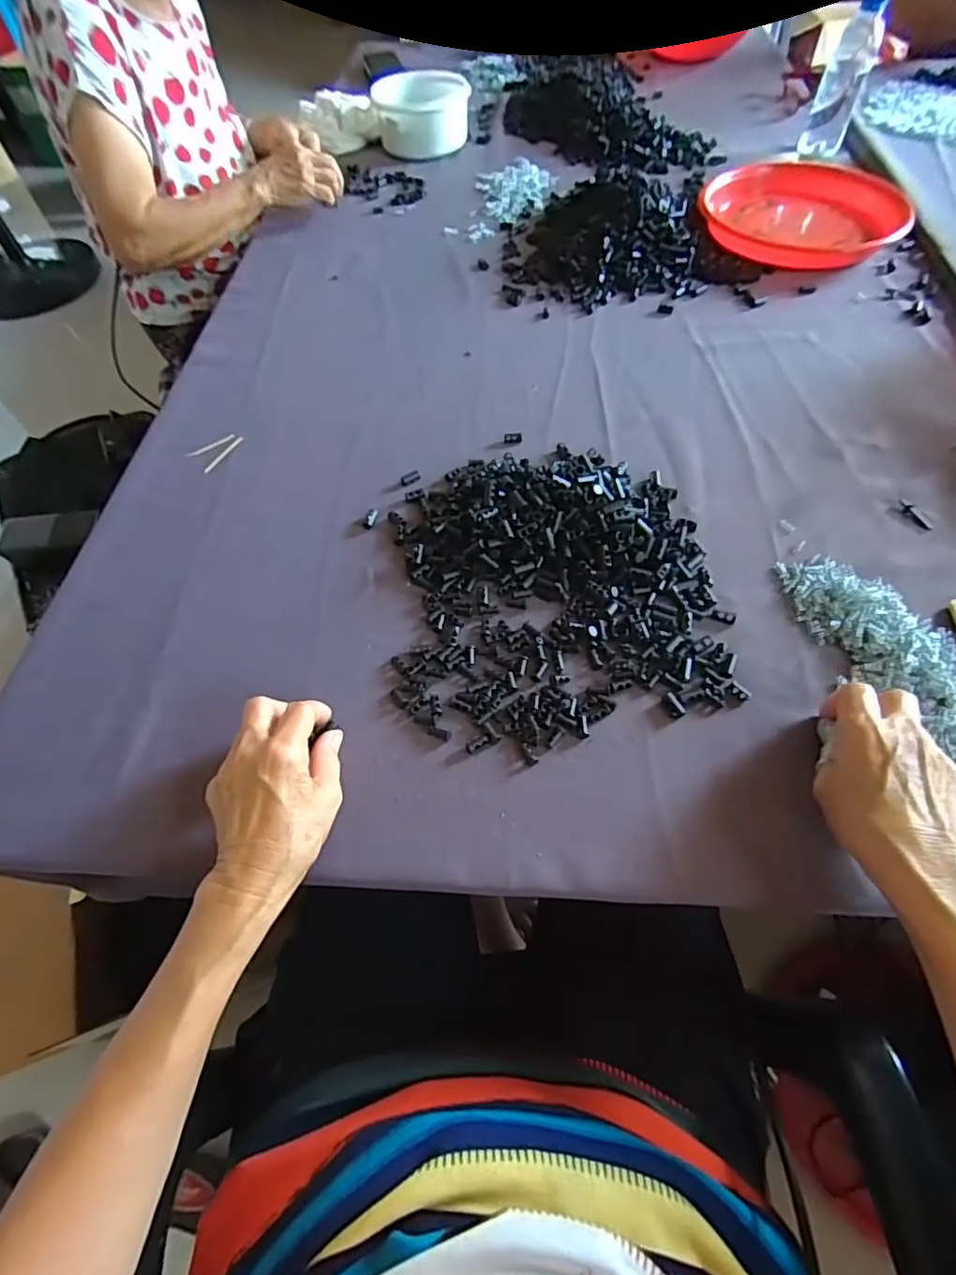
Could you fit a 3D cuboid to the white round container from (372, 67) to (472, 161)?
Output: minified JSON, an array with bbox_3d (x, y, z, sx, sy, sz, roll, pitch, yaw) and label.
[{"bbox_3d":[-0.094,-0.909,0.991,0.156,0.077,0.156,-2,57,3],"label":"white round container"}]

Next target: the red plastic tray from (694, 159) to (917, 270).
[{"bbox_3d":[0.427,-0.564,0.755,0.243,0.037,0.206,-22,59,-9],"label":"red plastic tray"}]

